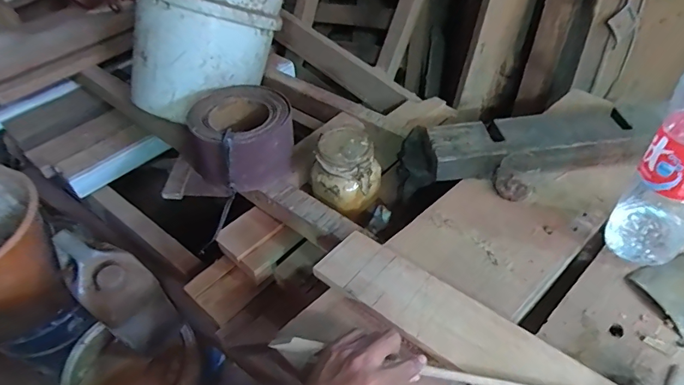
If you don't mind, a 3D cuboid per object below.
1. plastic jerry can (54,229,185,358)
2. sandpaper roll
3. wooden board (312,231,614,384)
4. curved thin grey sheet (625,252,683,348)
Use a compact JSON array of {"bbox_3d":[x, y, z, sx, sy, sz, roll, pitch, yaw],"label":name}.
[{"bbox_3d":[-0.433,0.194,0.849,0.119,0.214,0.158,-35,52,-28],"label":"plastic jerry can"},{"bbox_3d":[-0.182,-0.098,0.778,0.174,0.109,0.169,-2,44,2],"label":"sandpaper roll"},{"bbox_3d":[0.240,0.215,0.426,0.647,0.022,0.086,29,53,29],"label":"wooden board"},{"bbox_3d":[0.425,0.124,0.529,0.107,0.014,0.096,-14,45,-11],"label":"curved thin grey sheet"}]

